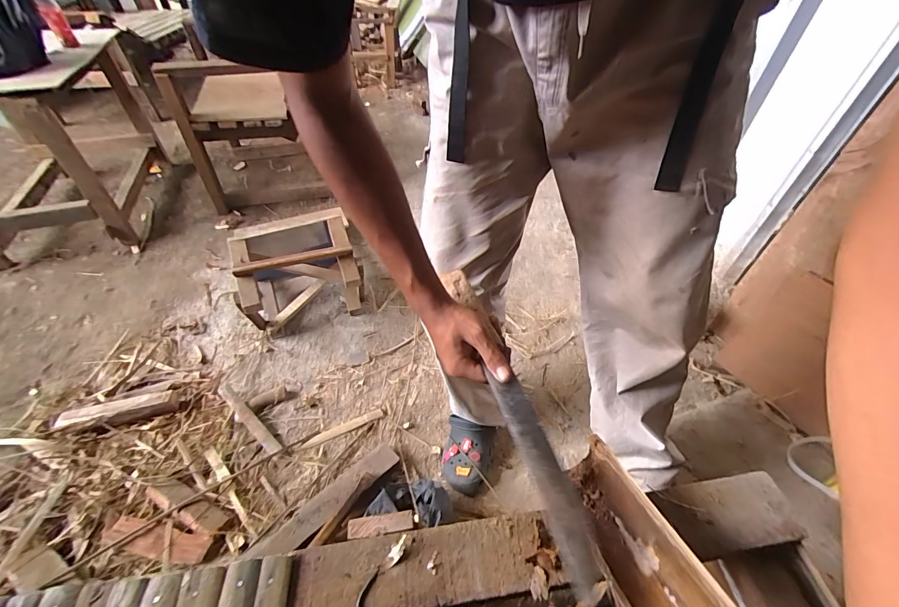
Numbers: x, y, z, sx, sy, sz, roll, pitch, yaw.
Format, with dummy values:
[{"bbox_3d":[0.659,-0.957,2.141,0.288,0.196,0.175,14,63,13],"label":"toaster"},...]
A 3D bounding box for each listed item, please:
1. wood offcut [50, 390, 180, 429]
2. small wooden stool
[{"bbox_3d":[-0.807,0.260,0.924,0.253,0.049,0.068,-11,48,-10],"label":"wood offcut"},{"bbox_3d":[-0.427,-0.073,1.097,0.307,0.297,0.290,-20,50,-17],"label":"small wooden stool"}]

